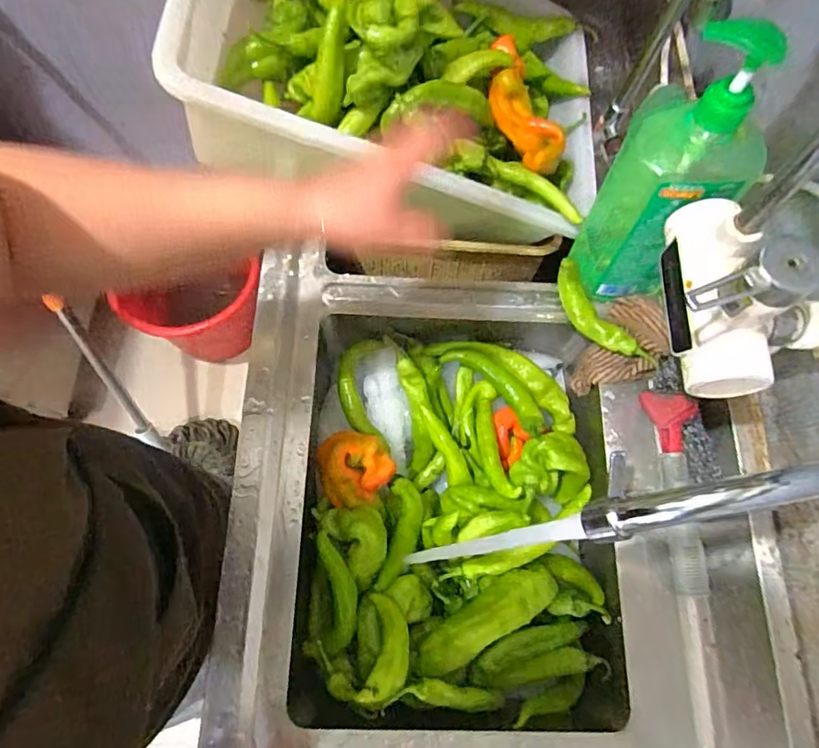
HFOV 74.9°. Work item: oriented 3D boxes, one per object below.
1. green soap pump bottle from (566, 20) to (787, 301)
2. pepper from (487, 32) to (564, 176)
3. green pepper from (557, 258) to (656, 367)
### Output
[{"bbox_3d":[0.230,-0.165,0.494,0.100,0.289,0.079,22,71,5],"label":"green soap pump bottle"},{"bbox_3d":[0.131,-0.310,0.630,0.051,0.072,0.161,-23,73,-10],"label":"pepper"},{"bbox_3d":[0.205,-0.060,0.572,0.030,0.043,0.136,-42,77,-15],"label":"green pepper"}]

